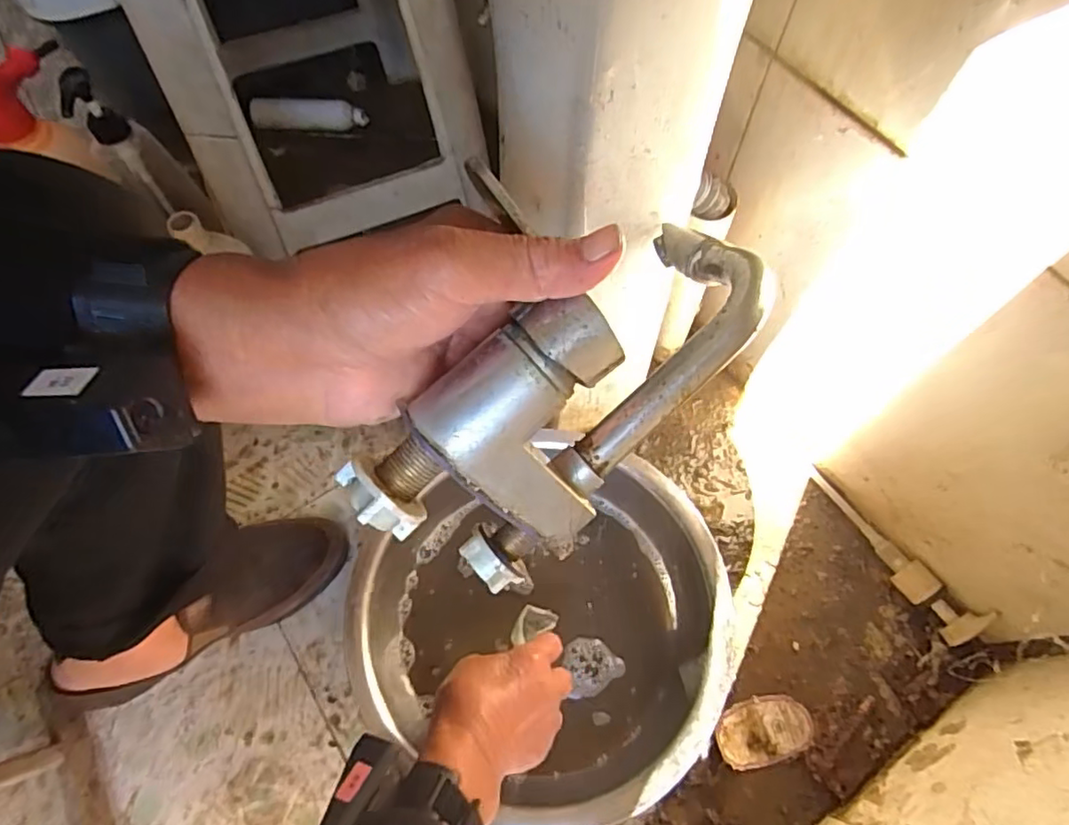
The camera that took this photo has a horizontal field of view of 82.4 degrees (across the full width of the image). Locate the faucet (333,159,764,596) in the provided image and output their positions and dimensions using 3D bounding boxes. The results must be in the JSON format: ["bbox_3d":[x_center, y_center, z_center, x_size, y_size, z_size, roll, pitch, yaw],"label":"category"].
[{"bbox_3d":[0.027,-0.031,0.303,0.101,0.137,0.259,41,71,18],"label":"faucet"}]

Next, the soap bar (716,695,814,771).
[{"bbox_3d":[0.223,0.312,0.594,0.089,0.020,0.055,-20,66,-9],"label":"soap bar"}]

